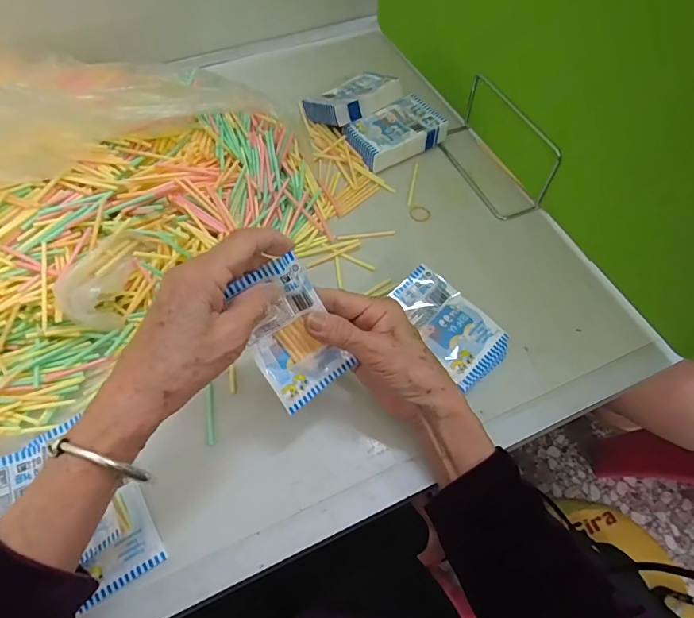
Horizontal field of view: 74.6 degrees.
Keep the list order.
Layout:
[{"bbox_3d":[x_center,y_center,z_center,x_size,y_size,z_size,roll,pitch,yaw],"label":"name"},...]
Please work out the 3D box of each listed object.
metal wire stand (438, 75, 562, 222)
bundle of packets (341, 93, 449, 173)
[{"bbox_3d":[0.159,-0.186,0.503,0.054,0.077,0.161,-21,63,-13],"label":"metal wire stand"},{"bbox_3d":[0.058,-0.211,0.546,0.107,0.027,0.072,-30,66,-17],"label":"bundle of packets"}]

